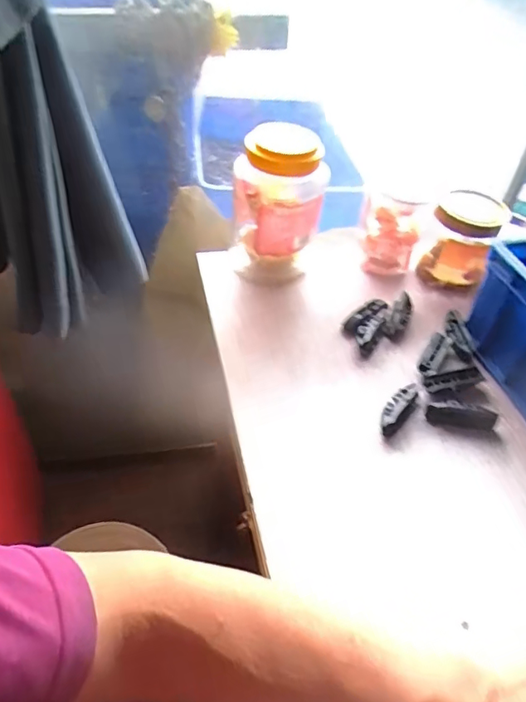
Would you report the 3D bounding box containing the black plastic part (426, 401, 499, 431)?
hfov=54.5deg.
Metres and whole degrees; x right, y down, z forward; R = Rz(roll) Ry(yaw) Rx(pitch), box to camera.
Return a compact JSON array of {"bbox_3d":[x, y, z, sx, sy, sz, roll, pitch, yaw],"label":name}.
[{"bbox_3d":[0.200,0.066,0.512,0.069,0.018,0.020,11,45,4],"label":"black plastic part"}]

